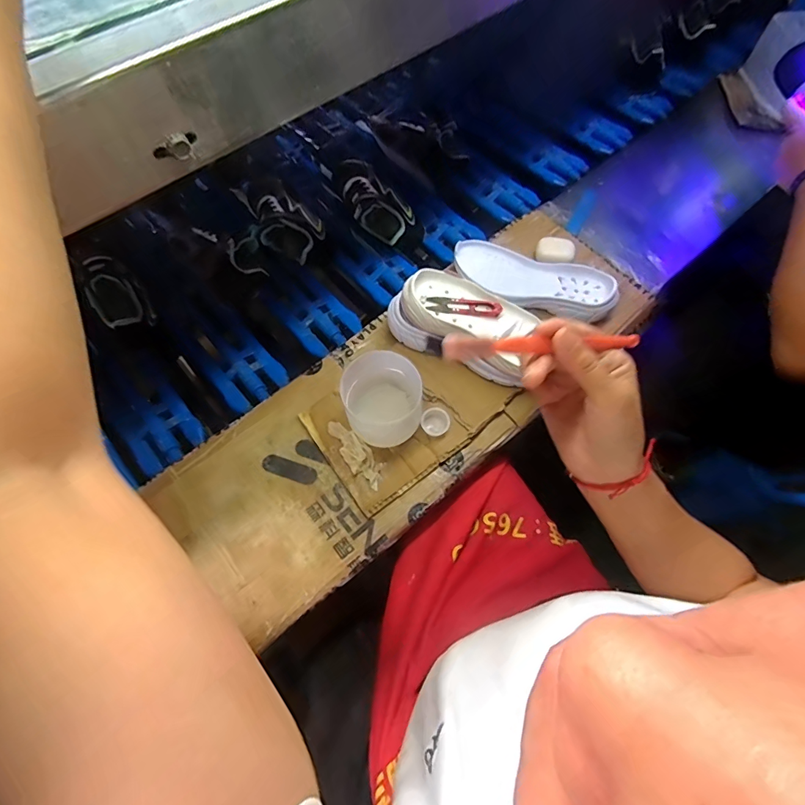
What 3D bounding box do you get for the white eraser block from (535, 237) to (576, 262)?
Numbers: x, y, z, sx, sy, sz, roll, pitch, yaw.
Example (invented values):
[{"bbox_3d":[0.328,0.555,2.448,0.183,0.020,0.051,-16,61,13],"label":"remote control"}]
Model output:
[{"bbox_3d":[0.240,-0.237,0.668,0.063,0.024,0.035,-2,65,-1],"label":"white eraser block"}]

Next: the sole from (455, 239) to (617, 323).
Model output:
[{"bbox_3d":[0.194,-0.184,0.637,0.235,0.035,0.085,17,66,8],"label":"sole"}]

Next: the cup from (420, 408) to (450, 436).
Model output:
[{"bbox_3d":[0.043,0.024,0.554,0.036,0.009,0.036,0,65,0],"label":"cup"}]

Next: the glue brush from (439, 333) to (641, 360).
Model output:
[{"bbox_3d":[0.092,-0.037,0.264,0.172,0.017,0.016,-8,62,-35],"label":"glue brush"}]

